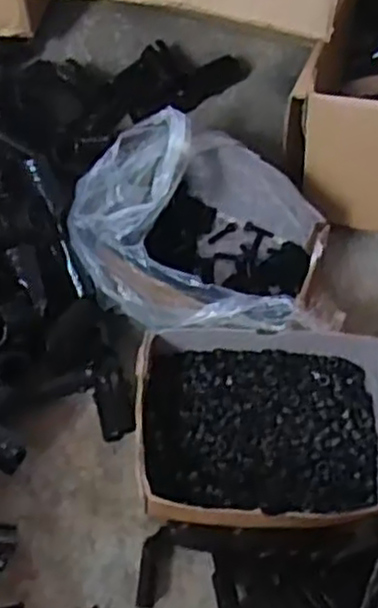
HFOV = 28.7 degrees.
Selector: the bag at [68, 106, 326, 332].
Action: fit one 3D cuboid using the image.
[{"bbox_3d":[0.011,-0.058,0.691,0.213,0.146,0.194,22,67,6],"label":"bag"}]

